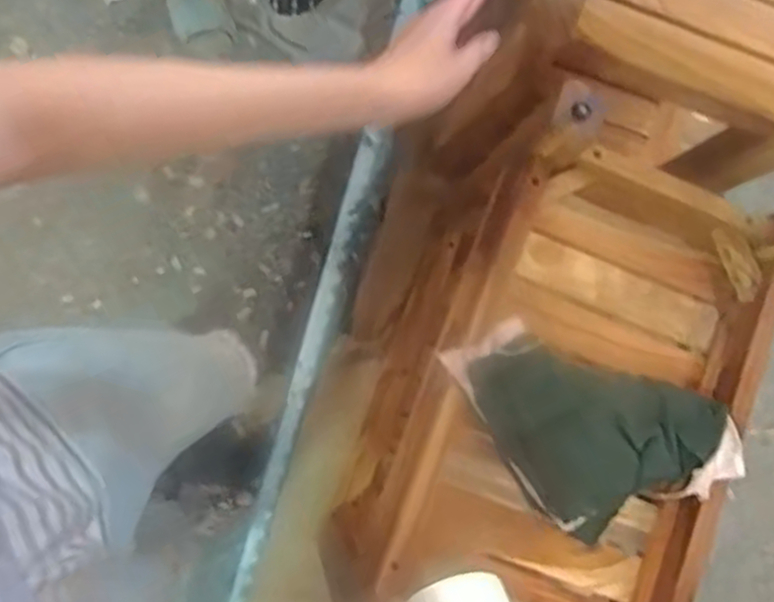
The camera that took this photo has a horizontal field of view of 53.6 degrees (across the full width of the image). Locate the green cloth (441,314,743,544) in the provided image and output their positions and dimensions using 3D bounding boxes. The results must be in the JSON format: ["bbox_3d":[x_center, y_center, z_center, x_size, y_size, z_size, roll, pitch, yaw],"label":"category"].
[{"bbox_3d":[0.179,0.125,0.698,0.280,0.095,0.151,20,70,5],"label":"green cloth"}]

